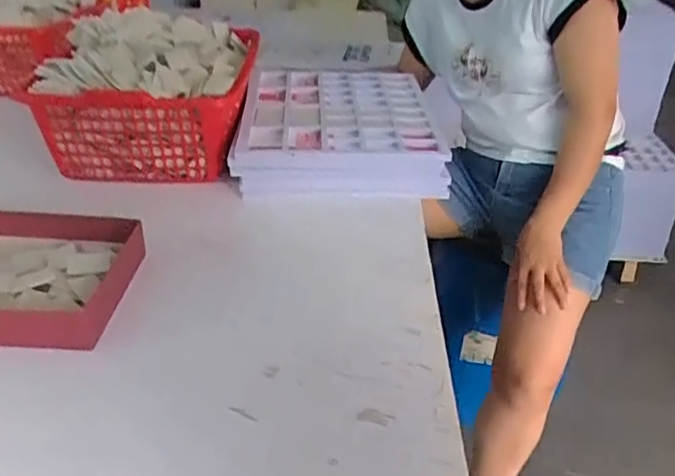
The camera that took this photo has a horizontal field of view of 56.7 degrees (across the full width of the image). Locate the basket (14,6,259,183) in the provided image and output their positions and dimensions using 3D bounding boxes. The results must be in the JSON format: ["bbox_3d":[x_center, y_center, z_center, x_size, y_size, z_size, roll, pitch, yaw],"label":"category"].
[{"bbox_3d":[-0.326,-0.285,1.158,0.321,0.205,0.412,4,32,-1],"label":"basket"}]

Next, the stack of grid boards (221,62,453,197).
[{"bbox_3d":[-0.003,-0.208,1.187,0.356,0.100,0.417,1,33,-6],"label":"stack of grid boards"}]

